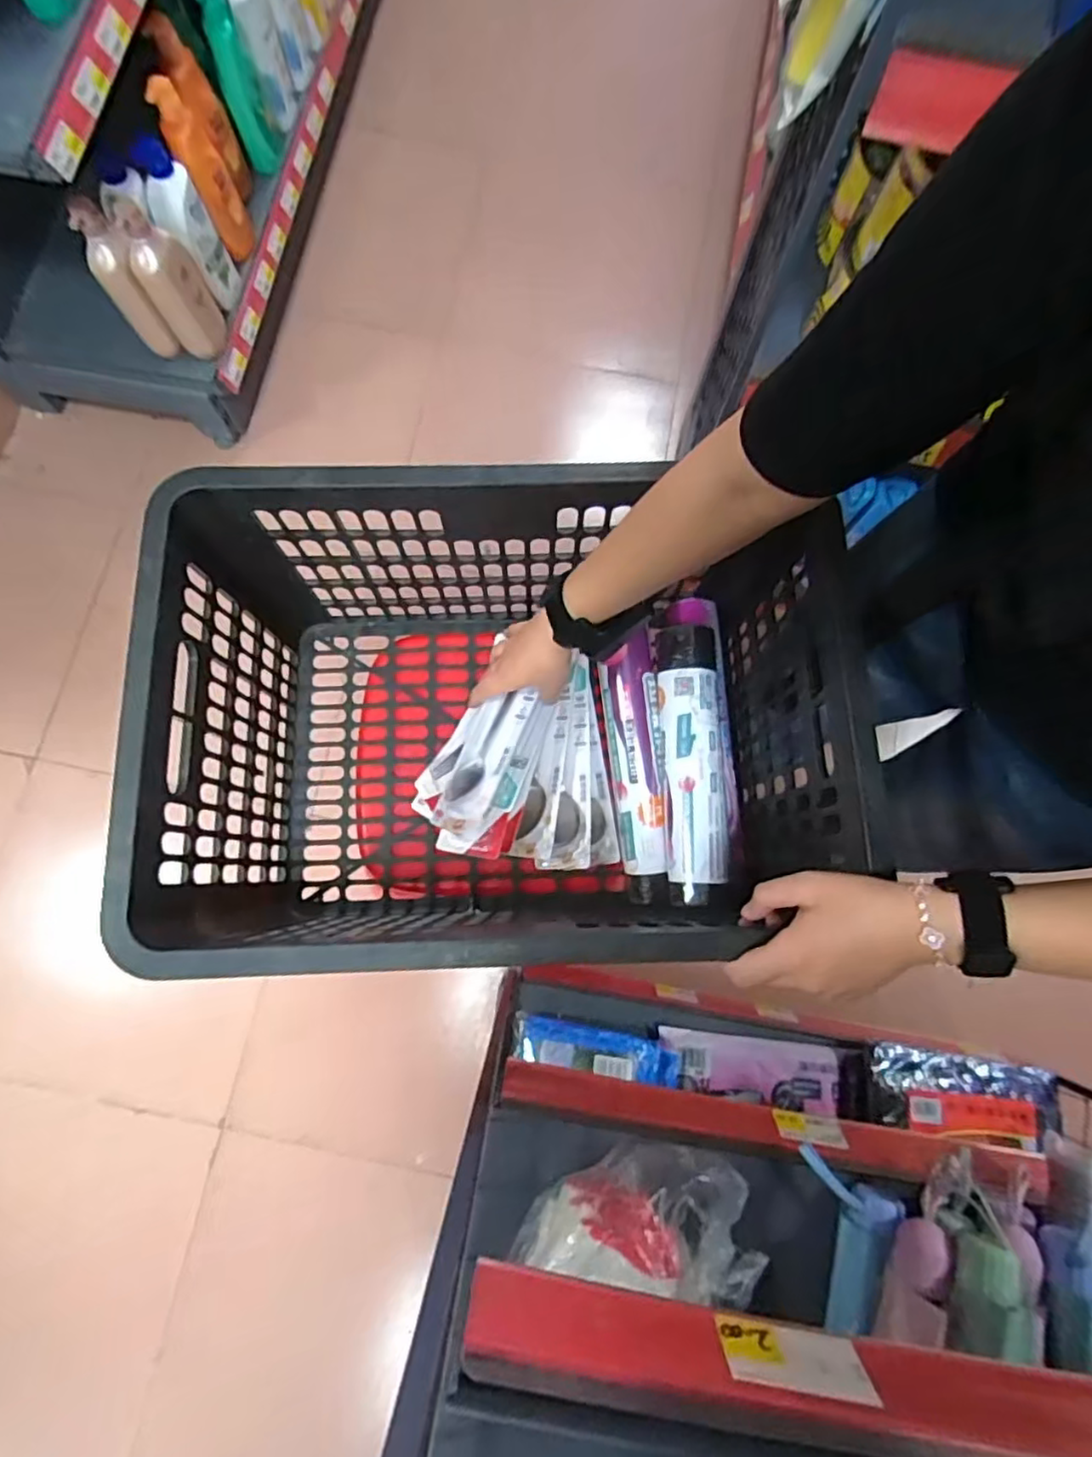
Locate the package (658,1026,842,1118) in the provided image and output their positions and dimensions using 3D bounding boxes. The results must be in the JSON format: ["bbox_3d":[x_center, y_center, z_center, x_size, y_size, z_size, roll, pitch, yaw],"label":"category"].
[{"bbox_3d":[0.280,0.473,0.904,0.242,0.034,0.084,7,56,0],"label":"package"}]

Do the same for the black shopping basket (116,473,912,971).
[{"bbox_3d":[-0.039,0.004,0.556,0.477,0.259,0.341,-1,77,-2],"label":"black shopping basket"}]

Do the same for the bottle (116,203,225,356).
[{"bbox_3d":[-0.593,-0.705,1.039,0.063,0.222,0.090,-9,78,-3],"label":"bottle"}]

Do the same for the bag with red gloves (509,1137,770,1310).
[{"bbox_3d":[0.081,0.388,0.509,0.187,0.074,0.101,11,77,1],"label":"bag with red gloves"}]

